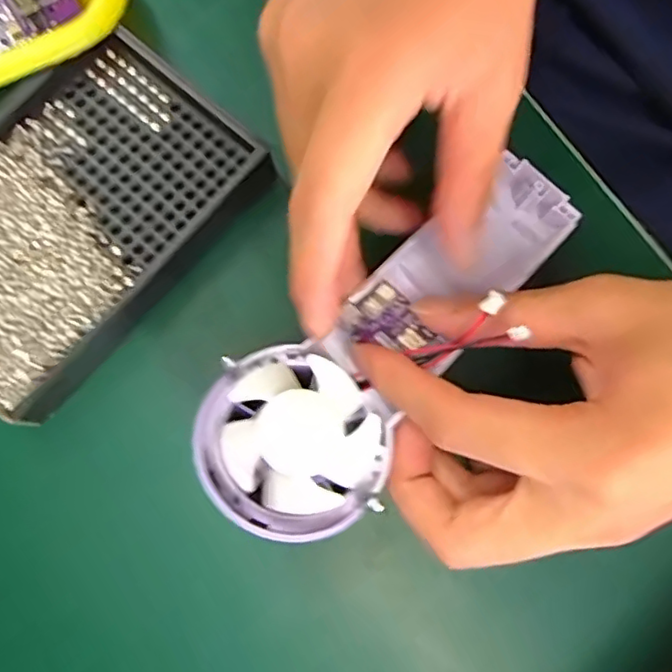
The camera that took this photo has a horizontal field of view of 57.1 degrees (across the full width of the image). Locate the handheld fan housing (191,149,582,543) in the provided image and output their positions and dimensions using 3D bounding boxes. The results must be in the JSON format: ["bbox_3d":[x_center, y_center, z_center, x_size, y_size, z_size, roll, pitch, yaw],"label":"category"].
[{"bbox_3d":[0.025,-0.002,0.224,0.061,0.027,0.170,45,66,6],"label":"handheld fan housing"}]

